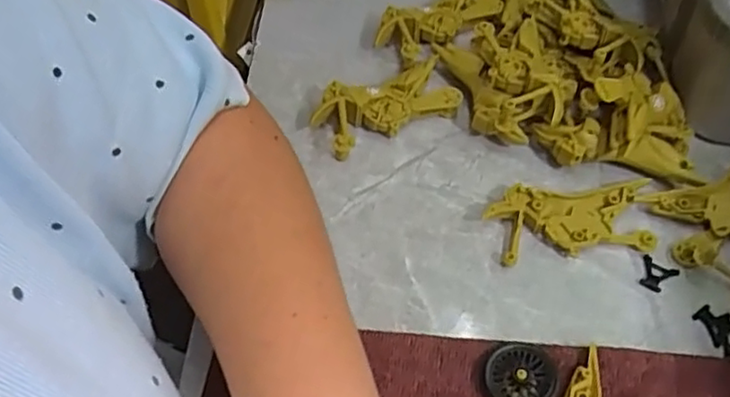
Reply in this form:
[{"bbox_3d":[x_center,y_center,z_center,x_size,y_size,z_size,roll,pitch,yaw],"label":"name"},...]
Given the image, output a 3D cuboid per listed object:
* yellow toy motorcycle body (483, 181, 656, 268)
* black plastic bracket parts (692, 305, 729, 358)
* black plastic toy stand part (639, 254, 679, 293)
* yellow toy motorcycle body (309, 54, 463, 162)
[{"bbox_3d":[0.124,0.013,0.406,0.092,0.015,0.048,-6,53,-3],"label":"yellow toy motorcycle body"},{"bbox_3d":[0.195,0.071,0.367,0.021,0.004,0.029,-24,55,-16],"label":"black plastic bracket parts"},{"bbox_3d":[0.168,0.044,0.387,0.020,0.004,0.020,31,60,23],"label":"black plastic toy stand part"},{"bbox_3d":[0.013,-0.065,0.458,0.096,0.026,0.048,-24,55,-16],"label":"yellow toy motorcycle body"}]

